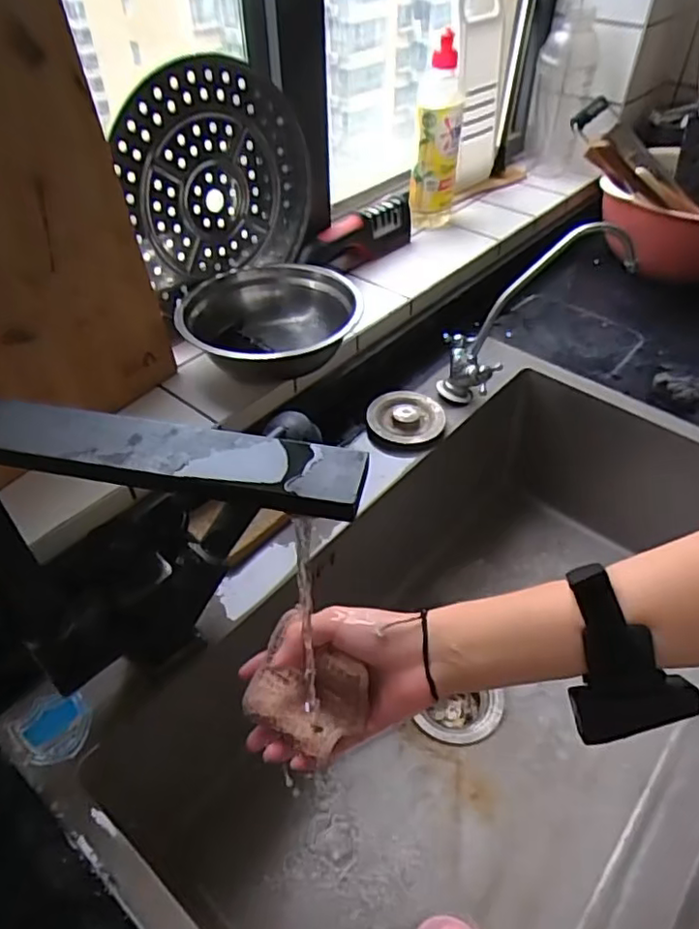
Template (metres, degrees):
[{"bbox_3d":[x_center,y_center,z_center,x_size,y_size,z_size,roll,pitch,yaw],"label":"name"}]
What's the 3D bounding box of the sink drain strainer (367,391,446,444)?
[{"bbox_3d":[0.064,-0.055,0.696,0.083,0.016,0.085,8,46,7],"label":"sink drain strainer"}]

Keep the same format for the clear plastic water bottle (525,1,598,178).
[{"bbox_3d":[0.334,-0.577,0.976,0.083,0.223,0.086,12,46,12],"label":"clear plastic water bottle"}]

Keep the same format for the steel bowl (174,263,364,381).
[{"bbox_3d":[-0.080,-0.144,0.646,0.171,0.066,0.186,1,45,-1],"label":"steel bowl"}]

